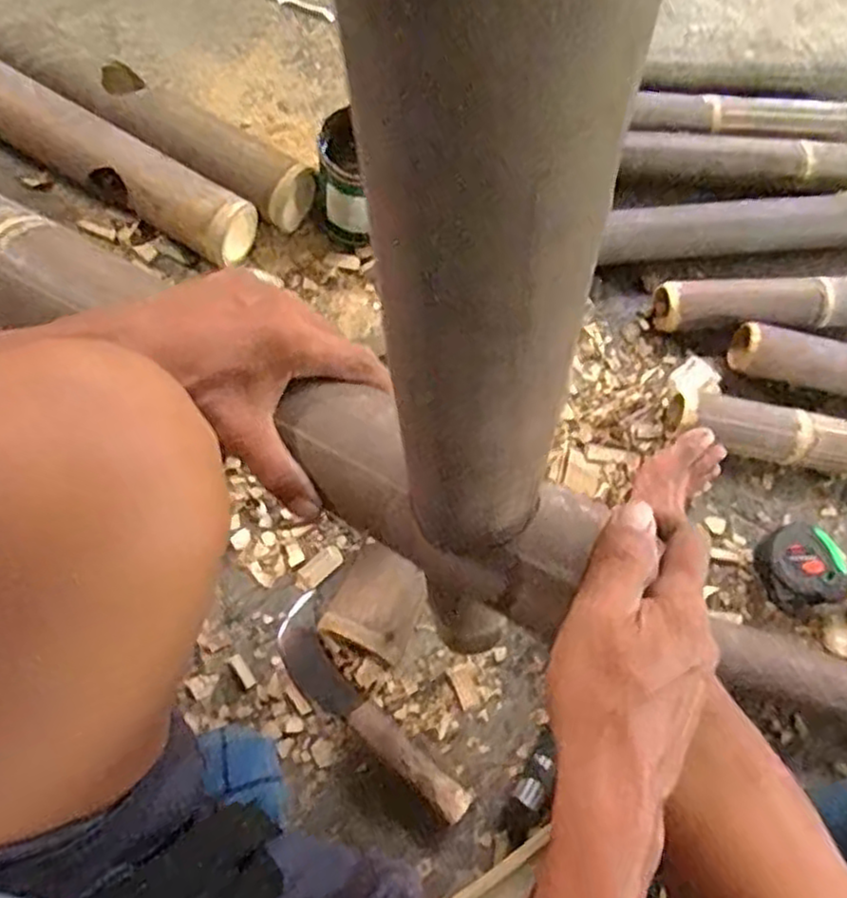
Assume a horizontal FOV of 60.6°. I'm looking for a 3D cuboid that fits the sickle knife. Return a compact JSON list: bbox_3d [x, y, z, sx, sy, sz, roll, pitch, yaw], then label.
[{"bbox_3d":[-0.058,0.251,0.686,0.061,0.034,0.244,-37,80,-15],"label":"sickle knife"}]

